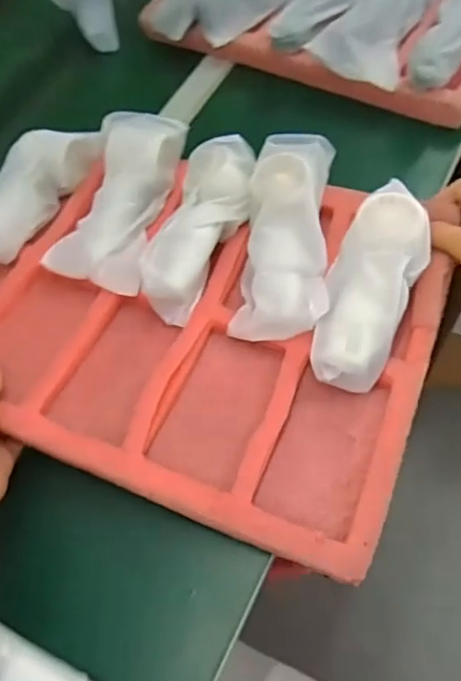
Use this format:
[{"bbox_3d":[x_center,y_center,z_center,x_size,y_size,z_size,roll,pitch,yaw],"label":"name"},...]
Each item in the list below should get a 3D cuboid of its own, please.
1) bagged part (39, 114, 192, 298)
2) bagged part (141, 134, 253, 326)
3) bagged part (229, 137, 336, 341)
[{"bbox_3d":[-0.105,-0.137,0.546,0.088,0.048,0.185,13,73,13],"label":"bagged part"},{"bbox_3d":[-0.032,-0.105,0.508,0.075,0.049,0.176,17,75,17],"label":"bagged part"},{"bbox_3d":[0.050,-0.095,0.500,0.079,0.047,0.194,5,76,7],"label":"bagged part"}]

